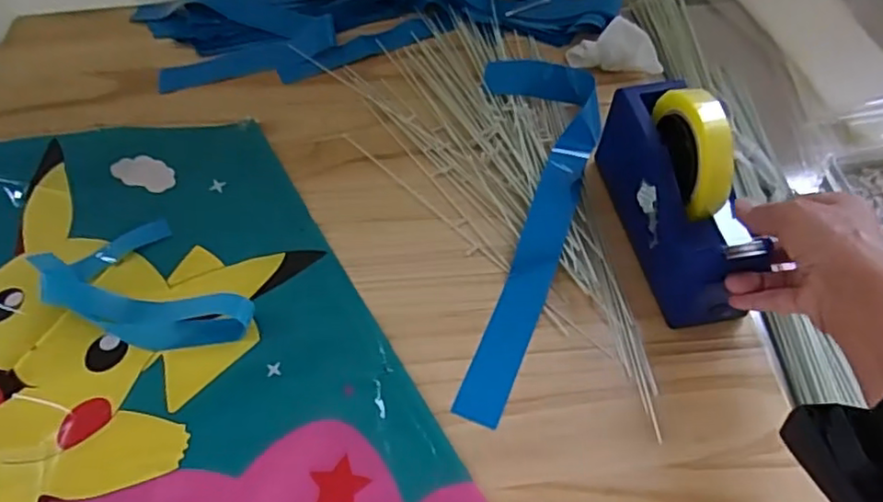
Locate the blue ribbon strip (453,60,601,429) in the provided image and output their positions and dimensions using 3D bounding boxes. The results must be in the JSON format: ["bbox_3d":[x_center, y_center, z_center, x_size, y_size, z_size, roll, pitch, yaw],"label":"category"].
[{"bbox_3d":[0.072,-0.037,0.578,0.132,0.039,0.396,10,56,7],"label":"blue ribbon strip"}]

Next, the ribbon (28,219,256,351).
[{"bbox_3d":[-0.265,0.038,0.549,0.193,0.014,0.116,36,63,25],"label":"ribbon"}]

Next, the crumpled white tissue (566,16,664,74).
[{"bbox_3d":[0.196,-0.228,0.692,0.102,0.052,0.035,15,56,13],"label":"crumpled white tissue"}]

